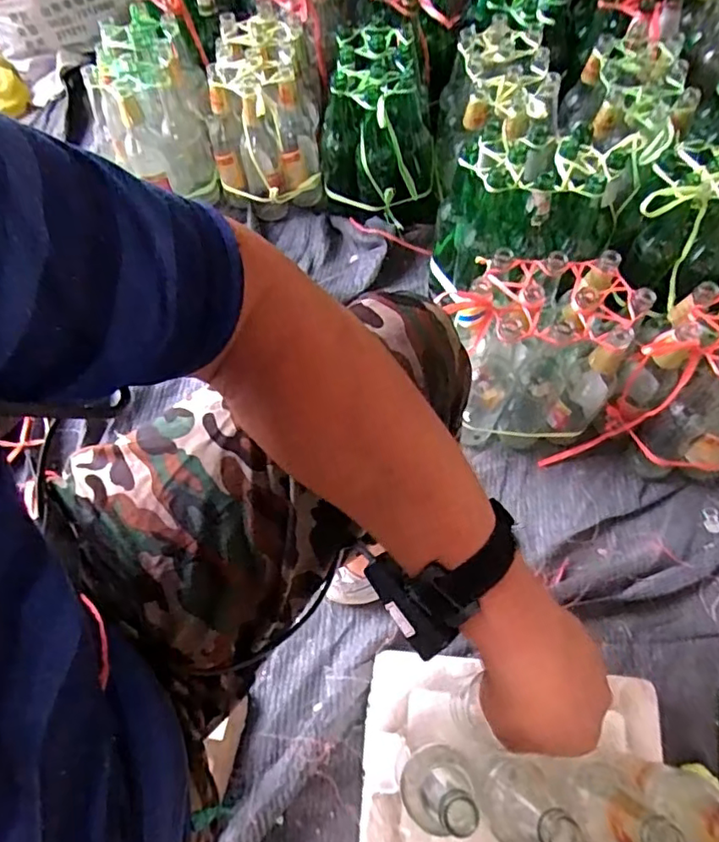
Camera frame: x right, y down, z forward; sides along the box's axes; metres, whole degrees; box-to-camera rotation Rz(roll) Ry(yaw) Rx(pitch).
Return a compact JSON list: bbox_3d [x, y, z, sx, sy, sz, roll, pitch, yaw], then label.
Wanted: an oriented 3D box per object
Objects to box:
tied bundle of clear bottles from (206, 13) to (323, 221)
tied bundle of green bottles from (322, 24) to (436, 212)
[{"bbox_3d":[-0.174,-0.546,1.073,0.204,0.241,0.215,-13,64,-3],"label":"tied bundle of clear bottles"},{"bbox_3d":[0.029,-0.522,1.031,0.197,0.201,0.222,-4,64,1],"label":"tied bundle of green bottles"}]

